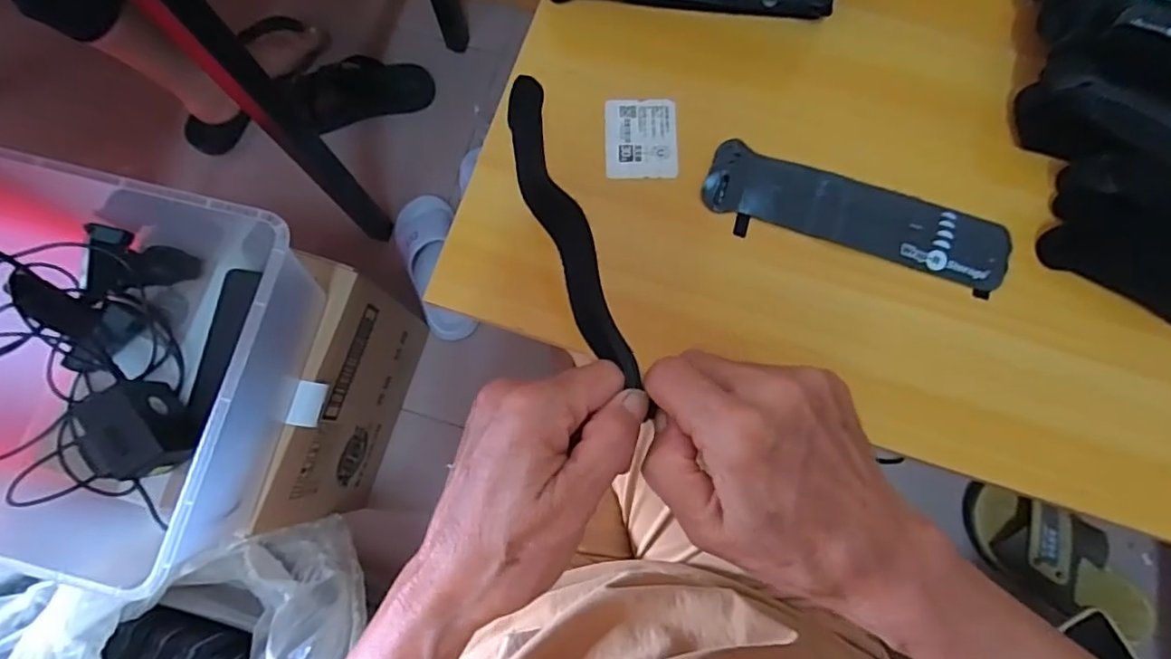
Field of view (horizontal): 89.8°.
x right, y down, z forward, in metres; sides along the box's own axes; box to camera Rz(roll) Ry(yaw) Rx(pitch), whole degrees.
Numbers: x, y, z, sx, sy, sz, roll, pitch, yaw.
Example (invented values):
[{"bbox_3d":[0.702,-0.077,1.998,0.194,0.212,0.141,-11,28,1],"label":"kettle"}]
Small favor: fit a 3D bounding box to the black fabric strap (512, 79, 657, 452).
[{"bbox_3d":[-0.011,-0.051,0.280,0.024,0.018,0.179,-19,65,-3],"label":"black fabric strap"}]

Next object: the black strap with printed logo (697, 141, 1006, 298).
[{"bbox_3d":[0.179,-0.074,0.390,0.198,0.007,0.053,18,81,4],"label":"black strap with printed logo"}]

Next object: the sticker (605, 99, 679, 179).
[{"bbox_3d":[0.038,-0.131,0.403,0.049,0.004,0.059,-1,79,0],"label":"sticker"}]

